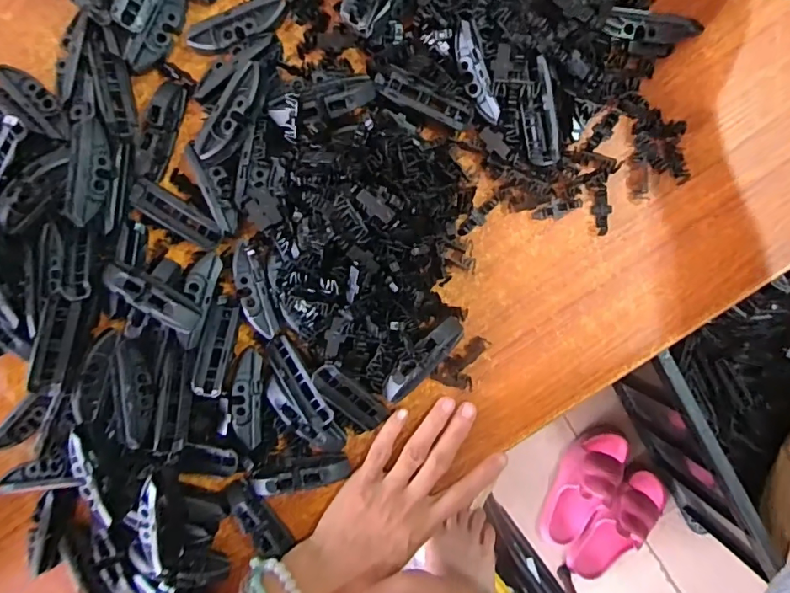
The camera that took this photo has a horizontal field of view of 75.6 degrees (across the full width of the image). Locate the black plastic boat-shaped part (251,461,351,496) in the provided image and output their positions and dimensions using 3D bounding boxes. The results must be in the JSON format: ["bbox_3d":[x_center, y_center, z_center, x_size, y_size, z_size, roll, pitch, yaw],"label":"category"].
[{"bbox_3d":[-0.069,0.132,0.370,0.072,0.010,0.017,-13,92,2],"label":"black plastic boat-shaped part"}]

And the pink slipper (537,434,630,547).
[{"bbox_3d":[0.343,0.355,0.933,0.097,0.071,0.235,30,93,0],"label":"pink slipper"}]

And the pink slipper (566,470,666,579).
[{"bbox_3d":[0.406,0.422,0.926,0.081,0.063,0.227,43,93,0],"label":"pink slipper"}]

